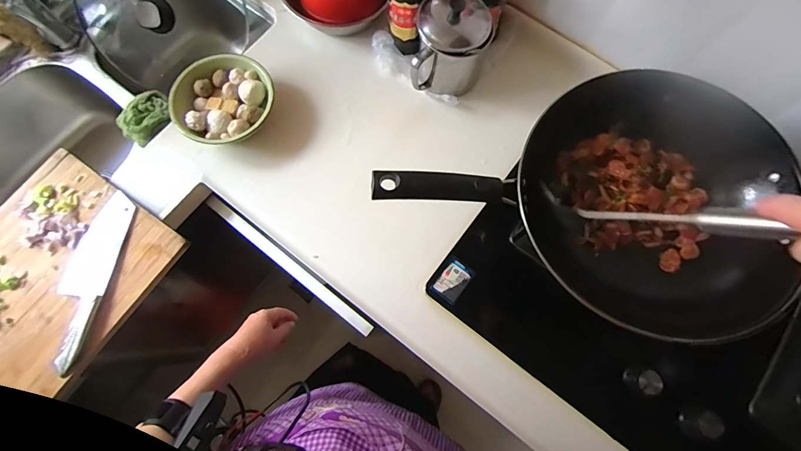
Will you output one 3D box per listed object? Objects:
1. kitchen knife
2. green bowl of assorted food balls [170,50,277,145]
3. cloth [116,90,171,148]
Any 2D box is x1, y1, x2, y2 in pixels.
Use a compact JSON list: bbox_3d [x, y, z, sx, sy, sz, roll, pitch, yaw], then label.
[{"bbox_3d":[-0.504,0.081,0.612,0.080,0.013,0.278,9,75,2],"label":"kitchen knife"},{"bbox_3d":[-0.314,-0.221,0.688,0.171,0.056,0.164,0,75,0],"label":"green bowl of assorted food balls"},{"bbox_3d":[-0.487,-0.209,0.731,0.088,0.031,0.102,37,77,9],"label":"cloth"}]

